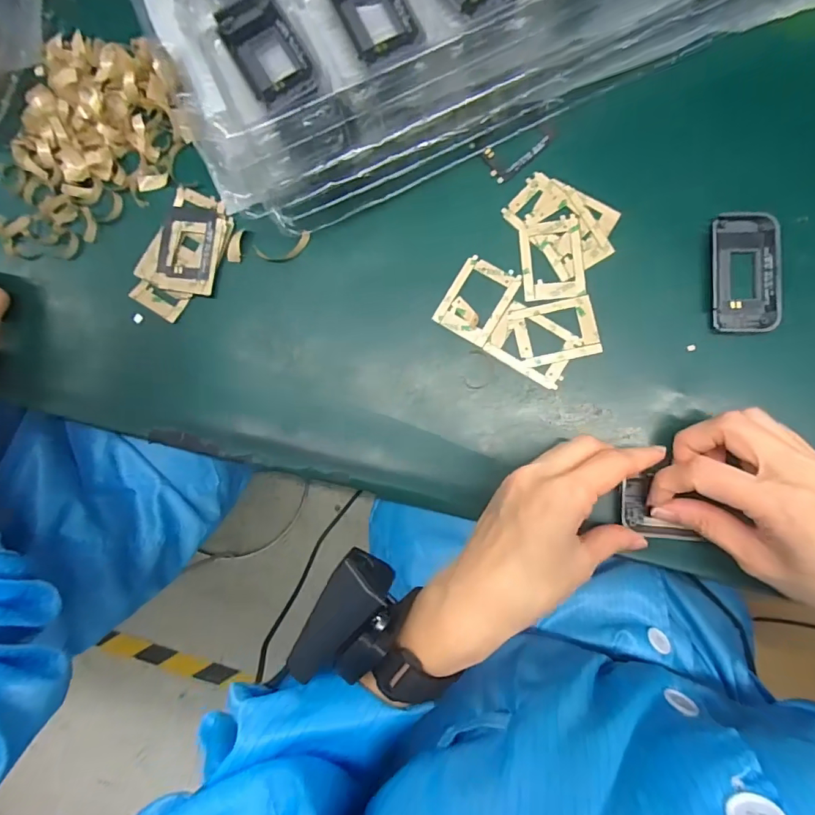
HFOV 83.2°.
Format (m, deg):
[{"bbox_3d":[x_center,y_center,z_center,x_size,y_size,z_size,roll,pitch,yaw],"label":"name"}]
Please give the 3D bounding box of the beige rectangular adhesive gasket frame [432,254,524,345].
[{"bbox_3d":[0.047,-0.073,0.310,0.041,0.004,0.053,30,89,7],"label":"beige rectangular adhesive gasket frame"}]

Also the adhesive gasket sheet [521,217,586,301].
[{"bbox_3d":[0.097,-0.100,0.306,0.040,0.004,0.054,-5,85,5],"label":"adhesive gasket sheet"}]

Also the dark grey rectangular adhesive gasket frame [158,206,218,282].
[{"bbox_3d":[-0.158,-0.118,0.332,0.044,0.006,0.053,12,85,11],"label":"dark grey rectangular adhesive gasket frame"}]

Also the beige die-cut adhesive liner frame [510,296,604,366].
[{"bbox_3d":[0.097,-0.050,0.303,0.054,0.004,0.039,-12,85,5],"label":"beige die-cut adhesive liner frame"}]

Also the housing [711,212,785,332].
[{"bbox_3d":[0.214,-0.086,0.292,0.038,0.011,0.076,-1,86,6],"label":"housing"}]

